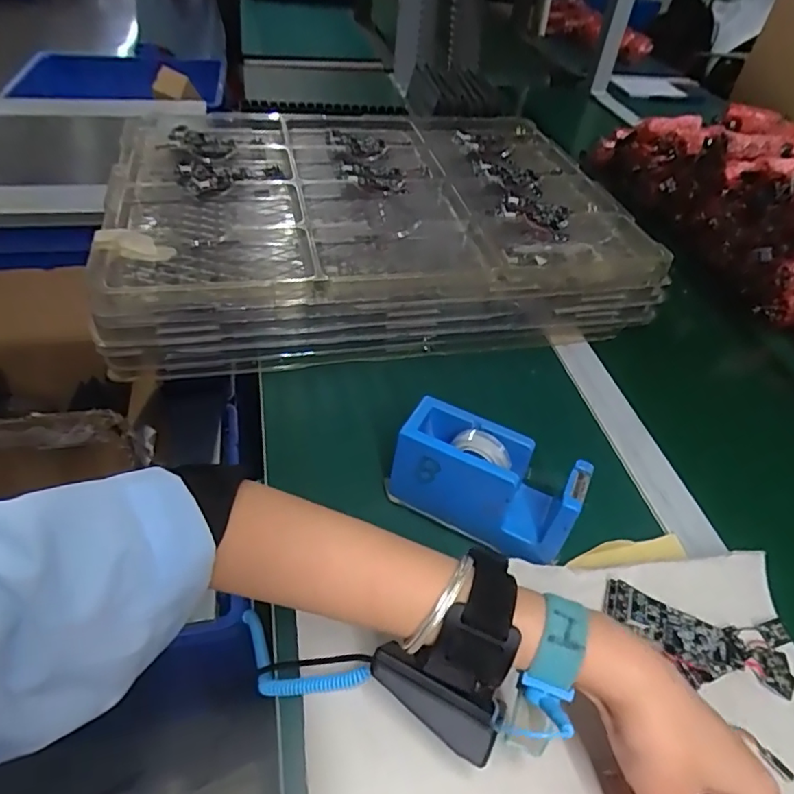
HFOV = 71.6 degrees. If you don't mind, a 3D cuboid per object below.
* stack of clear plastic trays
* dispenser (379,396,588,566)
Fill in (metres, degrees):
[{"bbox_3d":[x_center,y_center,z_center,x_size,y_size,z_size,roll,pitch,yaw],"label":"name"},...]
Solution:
[{"bbox_3d":[-0.031,-0.218,0.644,0.543,0.084,0.407,-7,47,-13],"label":"stack of clear plastic trays"},{"bbox_3d":[0.062,0.061,0.392,0.127,0.067,0.053,21,47,14],"label":"dispenser"}]

